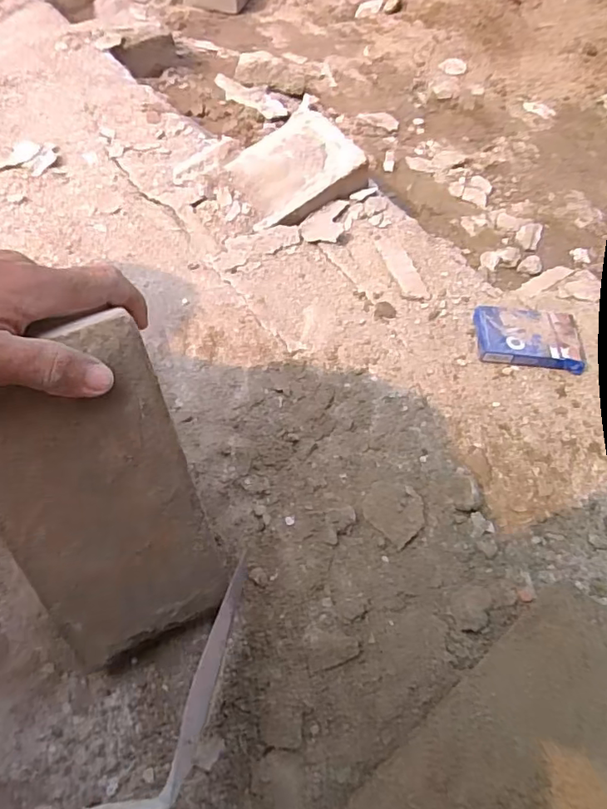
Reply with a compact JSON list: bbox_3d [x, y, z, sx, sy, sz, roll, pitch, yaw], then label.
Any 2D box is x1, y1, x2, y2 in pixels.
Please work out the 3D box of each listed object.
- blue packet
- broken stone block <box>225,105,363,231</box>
[{"bbox_3d":[0.214,-0.064,0.520,0.097,0.018,0.063,9,61,2],"label":"blue packet"},{"bbox_3d":[-0.019,-0.266,0.611,0.139,0.040,0.106,-32,67,-19],"label":"broken stone block"}]

